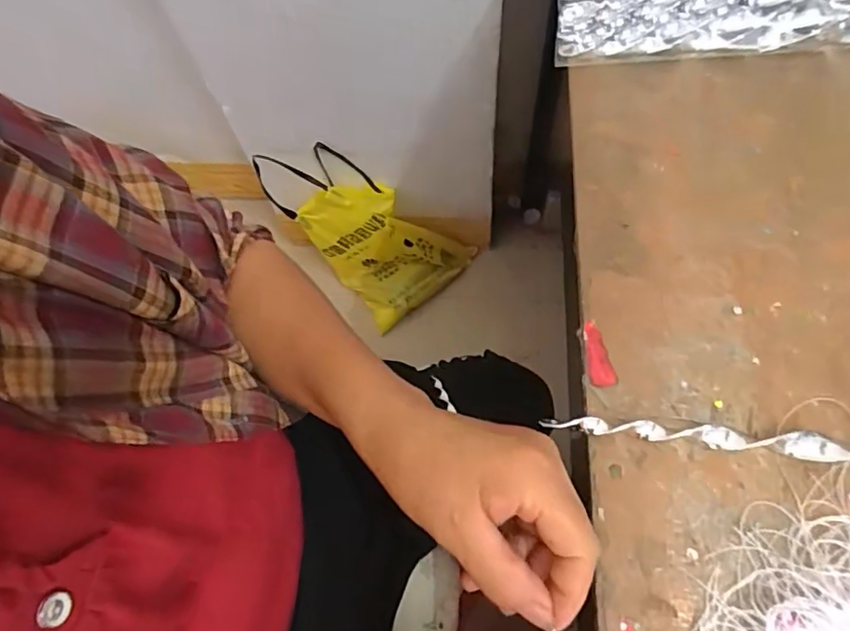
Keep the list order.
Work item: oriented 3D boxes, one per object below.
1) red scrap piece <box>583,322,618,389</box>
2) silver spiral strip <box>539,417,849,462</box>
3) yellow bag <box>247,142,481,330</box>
[{"bbox_3d":[0.121,0.028,0.393,0.017,0.004,0.047,-4,66,1],"label":"red scrap piece"},{"bbox_3d":[0.217,0.081,0.351,0.277,0.019,0.017,5,66,5],"label":"silver spiral strip"},{"bbox_3d":[-0.118,-0.145,1.084,0.148,0.460,0.193,-7,59,41],"label":"yellow bag"}]

